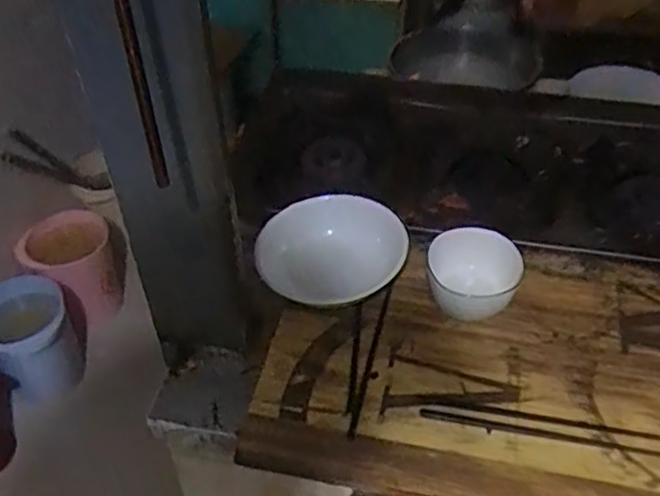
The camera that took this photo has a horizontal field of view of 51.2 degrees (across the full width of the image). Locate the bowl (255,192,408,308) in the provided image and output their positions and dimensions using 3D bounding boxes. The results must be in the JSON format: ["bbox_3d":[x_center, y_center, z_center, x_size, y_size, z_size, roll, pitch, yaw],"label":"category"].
[{"bbox_3d":[0.003,0.012,0.752,0.149,0.068,0.144,0,44,0],"label":"bowl"}]

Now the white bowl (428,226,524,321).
[{"bbox_3d":[0.155,0.028,0.746,0.100,0.062,0.083,9,47,10],"label":"white bowl"}]

